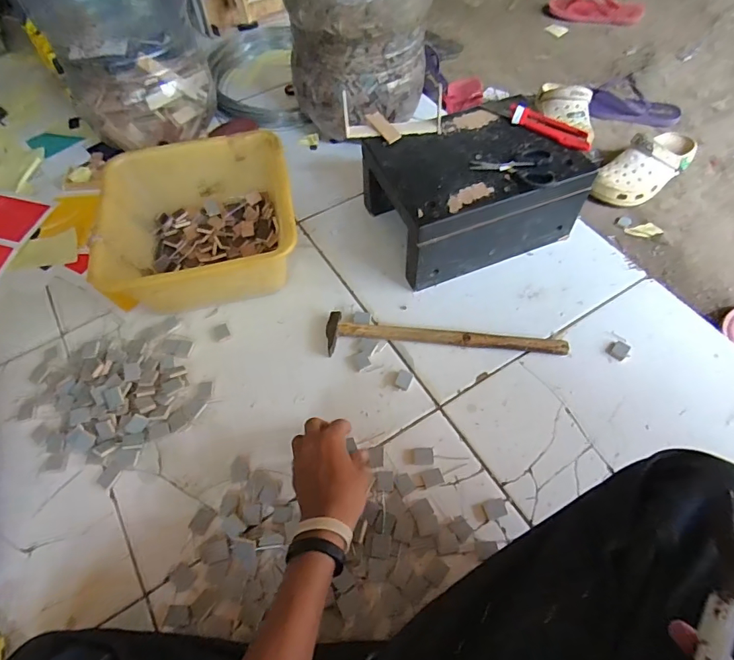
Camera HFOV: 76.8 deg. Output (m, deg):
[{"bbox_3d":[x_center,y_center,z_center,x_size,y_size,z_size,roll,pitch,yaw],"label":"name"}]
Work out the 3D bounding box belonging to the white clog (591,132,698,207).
[{"bbox_3d":[0.555,-0.322,0.913,0.234,0.093,0.097,-29,62,-14],"label":"white clog"}]

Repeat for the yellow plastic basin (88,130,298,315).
[{"bbox_3d":[-0.244,-0.159,0.705,0.268,0.121,0.265,-10,61,-3],"label":"yellow plastic basin"}]

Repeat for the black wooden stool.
[{"bbox_3d":[0.159,-0.217,0.717,0.276,0.136,0.205,-21,62,-9],"label":"black wooden stool"}]

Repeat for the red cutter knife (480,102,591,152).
[{"bbox_3d":[0.253,-0.310,0.687,0.167,0.018,0.036,38,68,22],"label":"red cutter knife"}]

